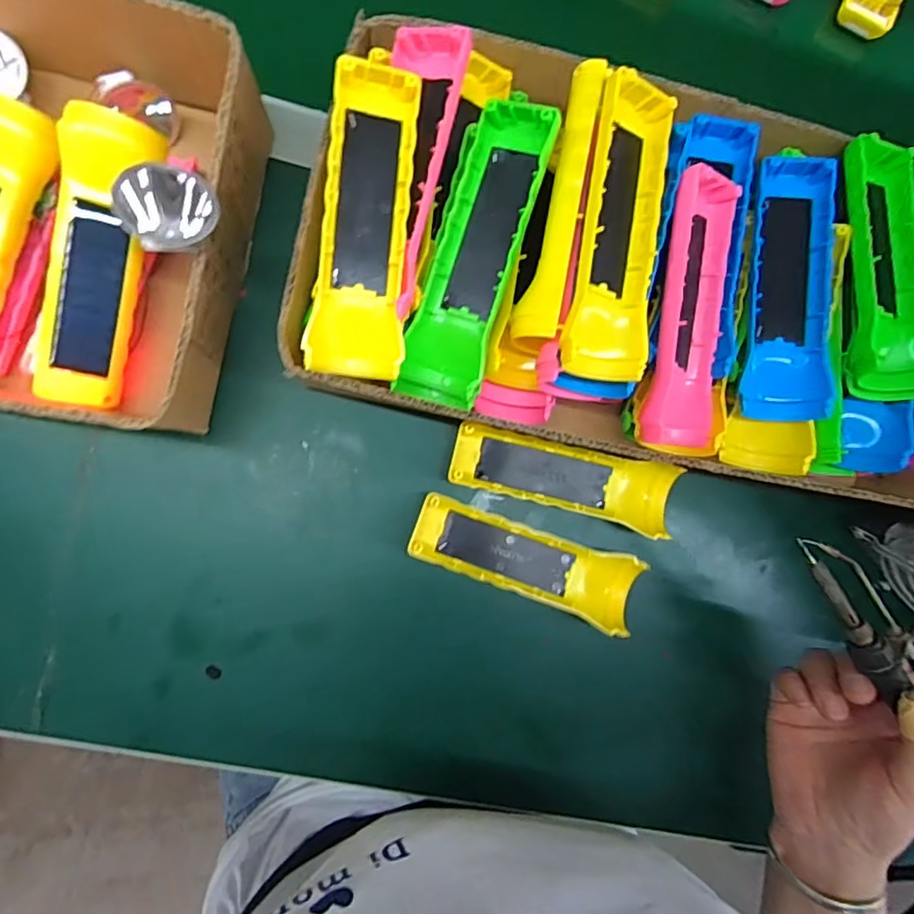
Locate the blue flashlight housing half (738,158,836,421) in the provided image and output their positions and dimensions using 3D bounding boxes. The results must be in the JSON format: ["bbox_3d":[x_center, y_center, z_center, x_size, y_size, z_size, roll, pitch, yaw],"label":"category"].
[{"bbox_3d":[0.198,-0.100,0.324,0.041,0.031,0.156,4,85,-8],"label":"blue flashlight housing half"}]

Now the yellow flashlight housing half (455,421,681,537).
[{"bbox_3d":[0.073,0.013,0.370,0.152,0.023,0.045,15,83,-7],"label":"yellow flashlight housing half"}]

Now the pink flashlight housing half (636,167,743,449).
[{"bbox_3d":[0.135,-0.084,0.320,0.043,0.029,0.153,1,95,-42],"label":"pink flashlight housing half"}]

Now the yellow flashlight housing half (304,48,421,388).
[{"bbox_3d":[-0.047,-0.121,0.286,0.047,0.030,0.151,6,89,-8],"label":"yellow flashlight housing half"}]

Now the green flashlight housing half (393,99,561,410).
[{"bbox_3d":[0.009,-0.107,0.299,0.045,0.036,0.162,17,102,-7],"label":"green flashlight housing half"}]

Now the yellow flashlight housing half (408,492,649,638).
[{"bbox_3d":[0.046,0.070,0.362,0.150,0.032,0.048,18,83,-7],"label":"yellow flashlight housing half"}]

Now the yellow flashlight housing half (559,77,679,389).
[{"bbox_3d":[0.087,-0.122,0.293,0.048,0.033,0.158,8,84,-8],"label":"yellow flashlight housing half"}]

